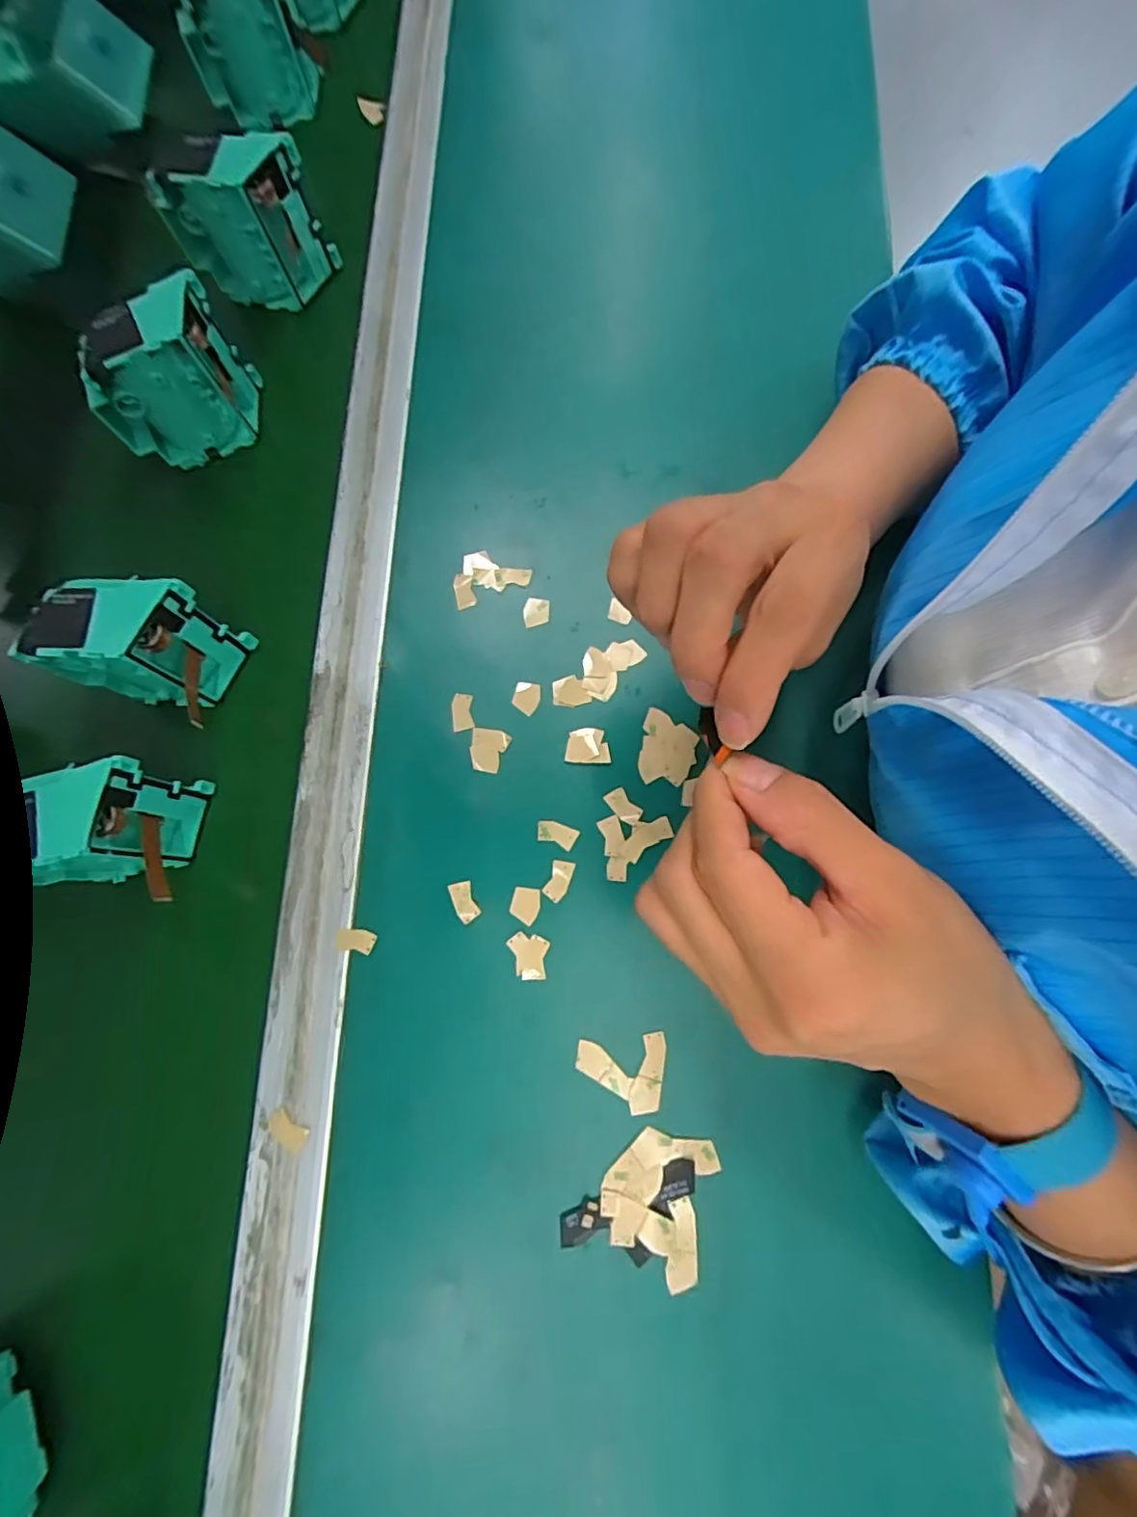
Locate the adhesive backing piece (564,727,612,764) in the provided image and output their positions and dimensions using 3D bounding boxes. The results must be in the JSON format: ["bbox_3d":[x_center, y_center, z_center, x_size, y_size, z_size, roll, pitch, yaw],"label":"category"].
[{"bbox_3d":[0.010,-0.007,0.322,0.023,0.004,0.019,1,78,1],"label":"adhesive backing piece"}]

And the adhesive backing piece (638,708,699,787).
[{"bbox_3d":[0.053,-0.006,0.322,0.028,0.004,0.039,9,78,3],"label":"adhesive backing piece"}]

